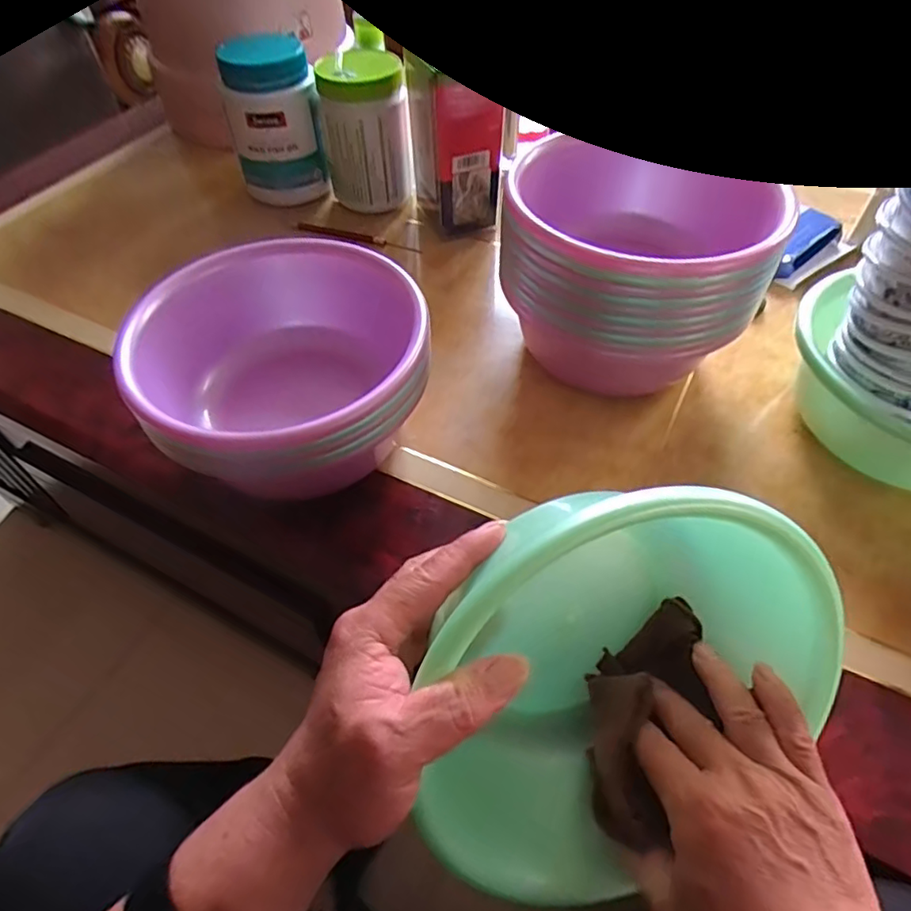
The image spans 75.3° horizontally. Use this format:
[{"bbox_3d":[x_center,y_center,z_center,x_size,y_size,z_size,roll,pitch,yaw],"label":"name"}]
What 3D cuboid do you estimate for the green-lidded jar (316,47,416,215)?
[{"bbox_3d":[-0.110,-0.395,0.728,0.099,0.148,0.107,-1,52,1],"label":"green-lidded jar"}]

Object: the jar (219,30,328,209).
[{"bbox_3d":[-0.225,-0.414,0.737,0.106,0.160,0.106,-1,52,1],"label":"jar"}]

